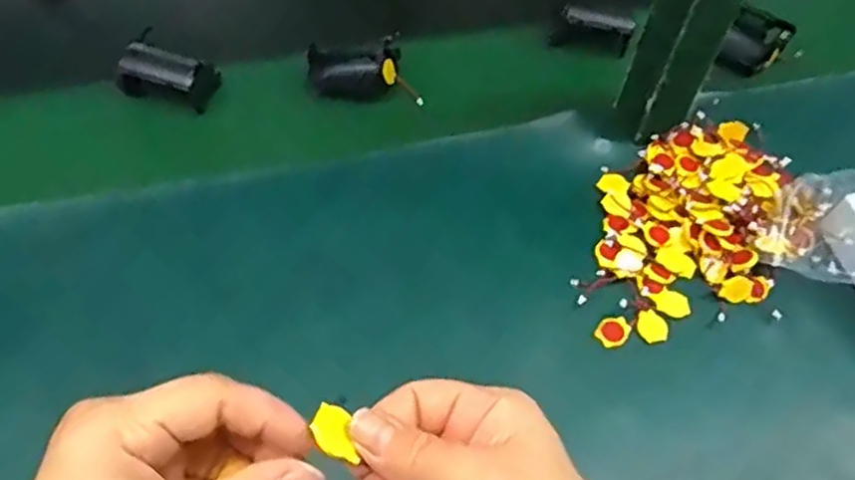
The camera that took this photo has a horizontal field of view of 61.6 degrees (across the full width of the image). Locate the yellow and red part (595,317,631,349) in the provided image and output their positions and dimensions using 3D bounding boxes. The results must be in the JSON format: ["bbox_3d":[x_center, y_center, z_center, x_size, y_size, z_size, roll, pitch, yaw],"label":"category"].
[{"bbox_3d":[0.127,0.062,0.491,0.023,0.005,0.019,-33,62,-25],"label":"yellow and red part"}]

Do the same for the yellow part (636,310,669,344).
[{"bbox_3d":[0.156,0.060,0.497,0.021,0.004,0.023,13,54,5],"label":"yellow part"}]

